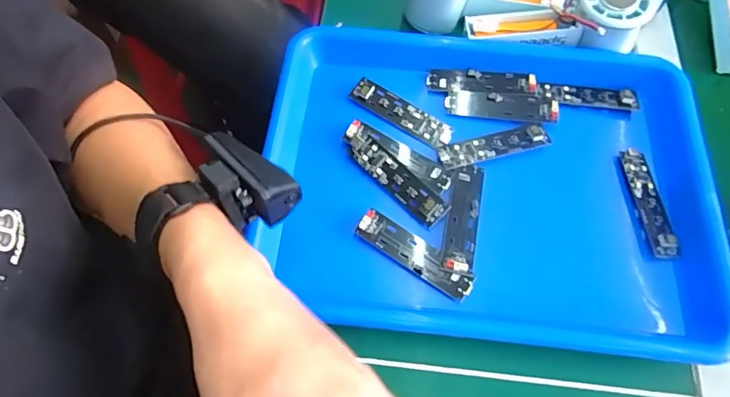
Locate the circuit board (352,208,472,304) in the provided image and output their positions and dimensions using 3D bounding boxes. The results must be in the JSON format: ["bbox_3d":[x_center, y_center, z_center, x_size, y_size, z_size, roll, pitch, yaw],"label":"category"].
[{"bbox_3d":[0.036,0.040,0.351,0.090,0.007,0.024,33,67,13],"label":"circuit board"}]

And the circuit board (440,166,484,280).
[{"bbox_3d":[0.074,0.014,0.363,0.024,0.005,0.090,11,64,3],"label":"circuit board"}]

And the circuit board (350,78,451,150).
[{"bbox_3d":[0.030,-0.073,0.407,0.092,0.006,0.024,32,67,13],"label":"circuit board"}]

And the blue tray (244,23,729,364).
[{"bbox_3d":[0.092,-0.016,0.373,0.332,0.031,0.247,7,64,1],"label":"blue tray"}]

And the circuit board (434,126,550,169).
[{"bbox_3d":[0.104,-0.043,0.390,0.088,0.009,0.024,-11,65,-8],"label":"circuit board"}]

